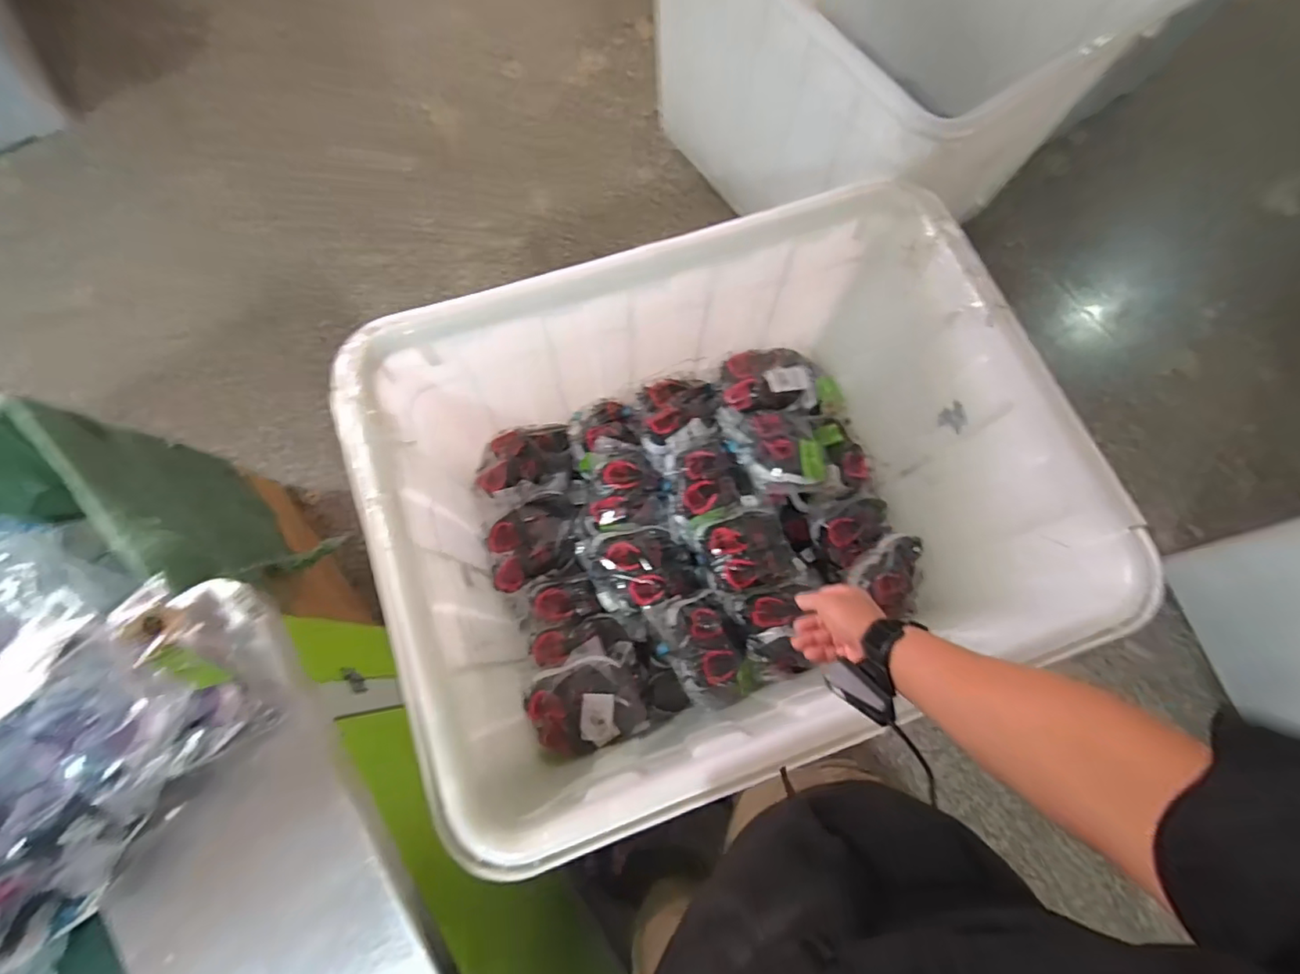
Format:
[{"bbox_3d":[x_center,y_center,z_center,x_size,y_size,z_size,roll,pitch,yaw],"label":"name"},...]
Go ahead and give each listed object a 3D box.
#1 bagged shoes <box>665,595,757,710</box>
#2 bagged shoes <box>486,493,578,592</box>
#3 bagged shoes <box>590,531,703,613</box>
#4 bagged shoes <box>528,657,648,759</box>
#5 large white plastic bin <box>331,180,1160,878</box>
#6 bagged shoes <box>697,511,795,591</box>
[{"bbox_3d":[0.104,0.286,1.024,0.132,0.065,0.187,-26,76,-8],"label":"bagged shoes"},{"bbox_3d":[-0.219,0.102,1.085,0.168,0.077,0.142,-21,76,-7],"label":"bagged shoes"},{"bbox_3d":[-0.010,0.147,1.077,0.196,0.070,0.160,-22,76,-8],"label":"bagged shoes"},{"bbox_3d":[-0.109,0.367,0.979,0.186,0.097,0.148,-17,75,-6],"label":"bagged shoes"},{"bbox_3d":[0.099,0.020,0.976,0.946,0.420,0.742,-20,76,-7],"label":"large white plastic bin"},{"bbox_3d":[0.184,0.117,1.079,0.162,0.056,0.148,-19,76,-7],"label":"bagged shoes"}]

